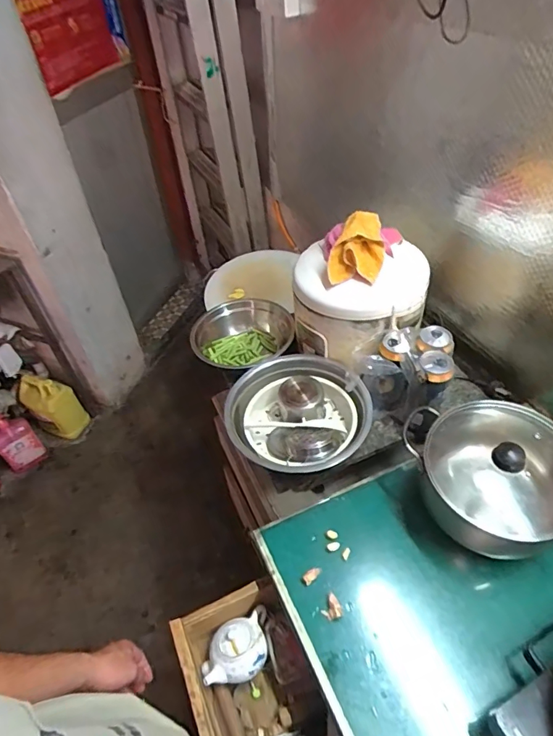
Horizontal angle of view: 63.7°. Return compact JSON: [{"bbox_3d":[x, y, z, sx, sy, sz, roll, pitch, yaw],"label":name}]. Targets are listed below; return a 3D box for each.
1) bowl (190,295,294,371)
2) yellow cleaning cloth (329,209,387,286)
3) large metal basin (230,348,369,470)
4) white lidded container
[{"bbox_3d":[-0.073,-0.065,1.018,0.220,0.087,0.219,-2,47,2],"label":"bowl"},{"bbox_3d":[0.149,-0.218,0.808,0.093,0.075,0.116,7,48,11],"label":"yellow cleaning cloth"},{"bbox_3d":[0.036,0.094,0.835,0.243,0.111,0.261,-2,47,2],"label":"large metal basin"},{"bbox_3d":[0.163,-0.141,0.895,0.249,0.173,0.233,34,57,30],"label":"white lidded container"}]

